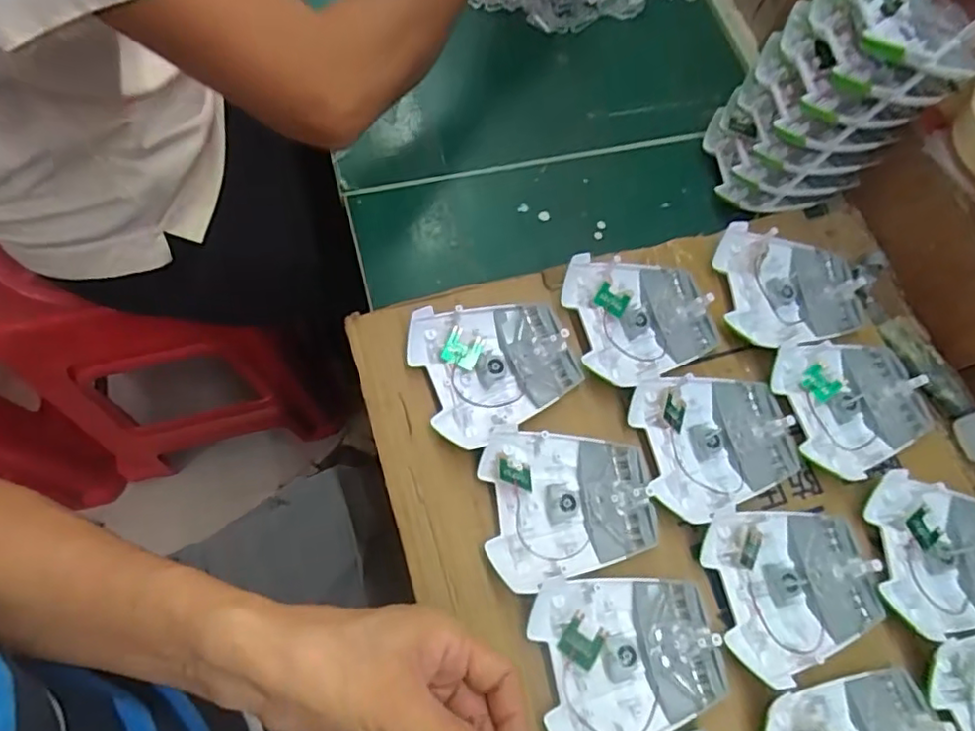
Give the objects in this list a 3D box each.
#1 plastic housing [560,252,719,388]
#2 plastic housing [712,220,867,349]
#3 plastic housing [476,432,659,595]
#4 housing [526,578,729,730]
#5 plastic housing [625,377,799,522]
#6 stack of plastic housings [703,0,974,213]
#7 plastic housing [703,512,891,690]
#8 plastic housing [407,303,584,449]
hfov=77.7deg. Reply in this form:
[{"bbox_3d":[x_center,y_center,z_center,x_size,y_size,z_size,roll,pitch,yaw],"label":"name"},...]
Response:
[{"bbox_3d":[0.114,-0.035,0.448,0.108,0.034,0.096,-13,71,-10],"label":"plastic housing"},{"bbox_3d":[0.234,-0.059,0.466,0.110,0.022,0.098,-1,69,-6],"label":"plastic housing"},{"bbox_3d":[0.053,0.089,0.392,0.108,0.021,0.093,-5,70,-7],"label":"plastic housing"},{"bbox_3d":[0.084,0.175,0.360,0.107,0.023,0.094,-8,70,-8],"label":"housing"},{"bbox_3d":[0.158,0.052,0.416,0.109,0.024,0.093,-9,70,-9],"label":"plastic housing"},{"bbox_3d":[0.255,-0.198,0.454,0.124,0.159,0.121,41,70,11],"label":"stack of plastic housings"},{"bbox_3d":[0.195,0.139,0.384,0.105,0.021,0.094,-8,70,-8],"label":"plastic housing"},{"bbox_3d":[0.007,-0.001,0.422,0.108,0.023,0.095,-20,72,-12],"label":"plastic housing"}]

